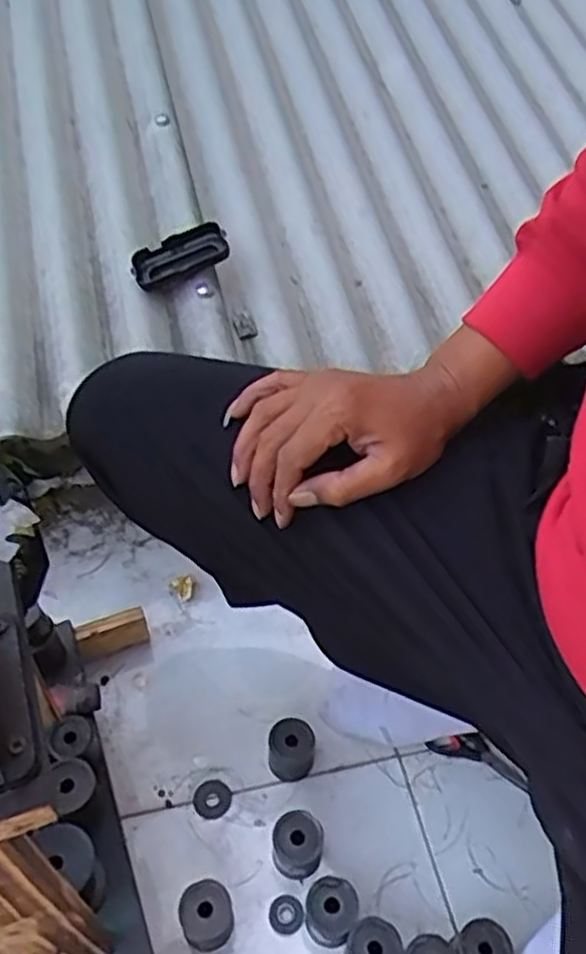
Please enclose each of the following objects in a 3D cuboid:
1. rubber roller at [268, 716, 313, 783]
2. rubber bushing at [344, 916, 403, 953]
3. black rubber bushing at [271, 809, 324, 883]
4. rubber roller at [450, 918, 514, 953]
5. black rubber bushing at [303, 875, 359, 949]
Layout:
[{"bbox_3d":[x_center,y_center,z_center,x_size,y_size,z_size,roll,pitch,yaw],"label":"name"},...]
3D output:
[{"bbox_3d":[-0.002,0.259,0.719,0.043,0.050,0.044,-2,49,-3],"label":"rubber roller"},{"bbox_3d":[0.064,0.386,0.615,0.042,0.050,0.043,1,48,-1],"label":"rubber bushing"},{"bbox_3d":[0.004,0.324,0.667,0.043,0.047,0.044,1,49,-1],"label":"black rubber bushing"},{"bbox_3d":[0.151,0.386,0.614,0.045,0.042,0.040,-11,50,-11],"label":"rubber roller"},{"bbox_3d":[0.031,0.362,0.631,0.045,0.051,0.043,1,49,-1],"label":"black rubber bushing"}]

